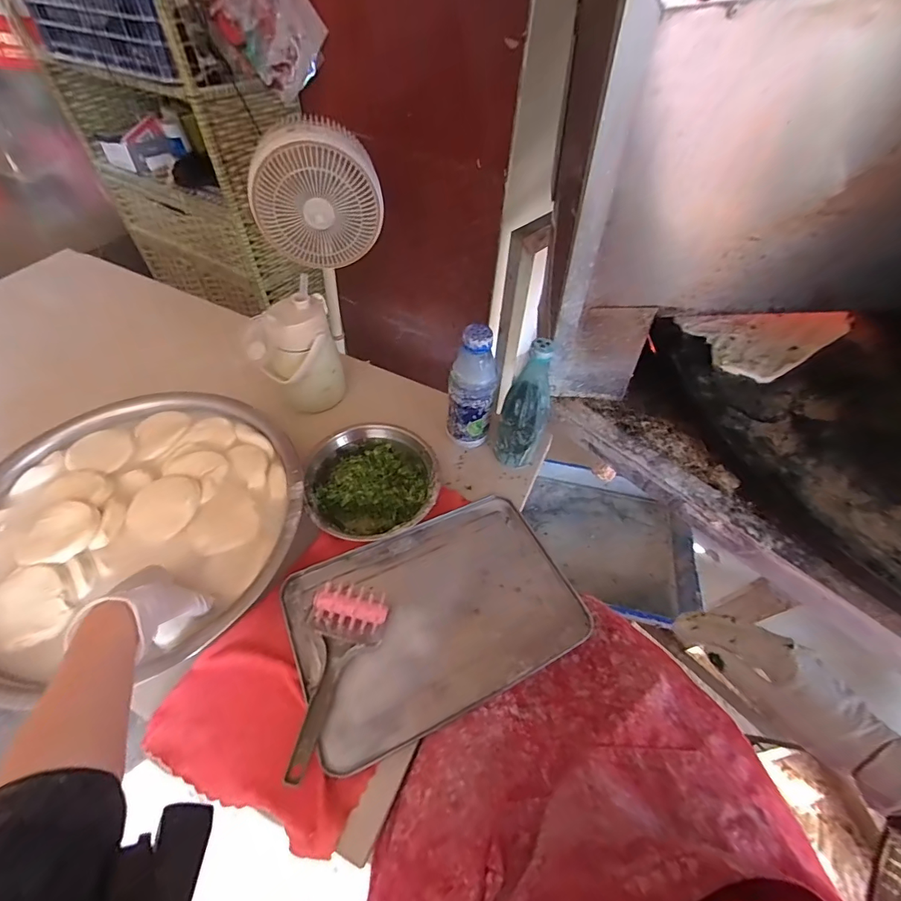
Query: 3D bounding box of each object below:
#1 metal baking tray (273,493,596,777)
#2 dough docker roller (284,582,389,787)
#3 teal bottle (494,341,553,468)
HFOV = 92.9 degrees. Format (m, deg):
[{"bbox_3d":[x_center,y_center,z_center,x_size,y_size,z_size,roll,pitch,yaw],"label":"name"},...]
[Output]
[{"bbox_3d":[-0.018,0.202,0.546,0.340,0.031,0.228,-20,56,-17],"label":"metal baking tray"},{"bbox_3d":[-0.136,0.248,0.484,0.085,0.048,0.200,11,53,6],"label":"dough docker roller"},{"bbox_3d":[0.110,-0.069,0.628,0.068,0.222,0.067,11,53,5],"label":"teal bottle"}]

